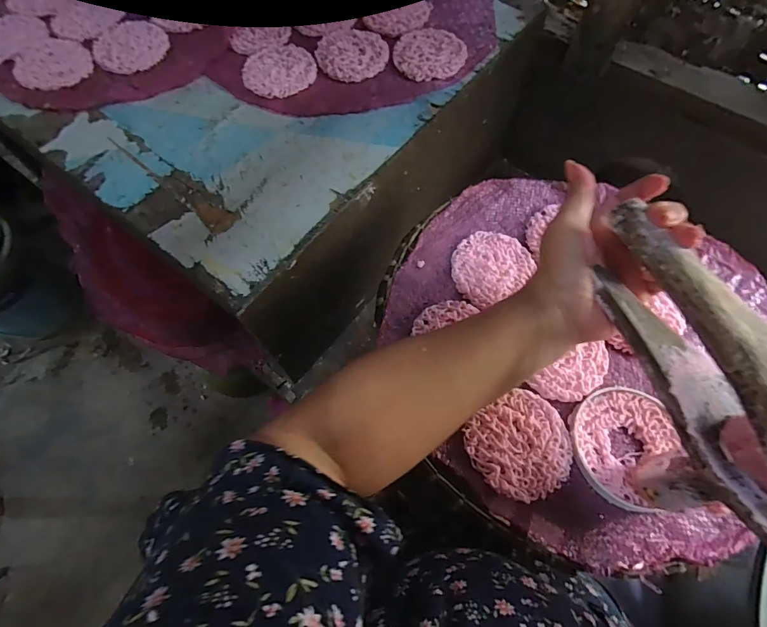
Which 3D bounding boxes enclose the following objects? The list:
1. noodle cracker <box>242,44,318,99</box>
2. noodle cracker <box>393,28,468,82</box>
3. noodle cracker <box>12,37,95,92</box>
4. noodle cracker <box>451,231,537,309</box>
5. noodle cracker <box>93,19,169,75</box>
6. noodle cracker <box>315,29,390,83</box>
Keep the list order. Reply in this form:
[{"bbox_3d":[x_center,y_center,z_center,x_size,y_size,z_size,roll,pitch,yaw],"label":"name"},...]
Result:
[{"bbox_3d":[-0.114,-0.269,0.436,0.077,0.009,0.077,0,65,0],"label":"noodle cracker"},{"bbox_3d":[0.051,-0.293,0.445,0.078,0.007,0.083,0,65,-1],"label":"noodle cracker"},{"bbox_3d":[-0.364,-0.276,0.434,0.074,0.005,0.086,-33,70,-15],"label":"noodle cracker"},{"bbox_3d":[0.099,-0.046,0.367,0.076,0.004,0.068,-33,70,-15],"label":"noodle cracker"},{"bbox_3d":[-0.286,-0.303,0.449,0.077,0.009,0.073,0,65,-1],"label":"noodle cracker"},{"bbox_3d":[-0.036,-0.293,0.445,0.081,0.006,0.077,0,65,-1],"label":"noodle cracker"}]

